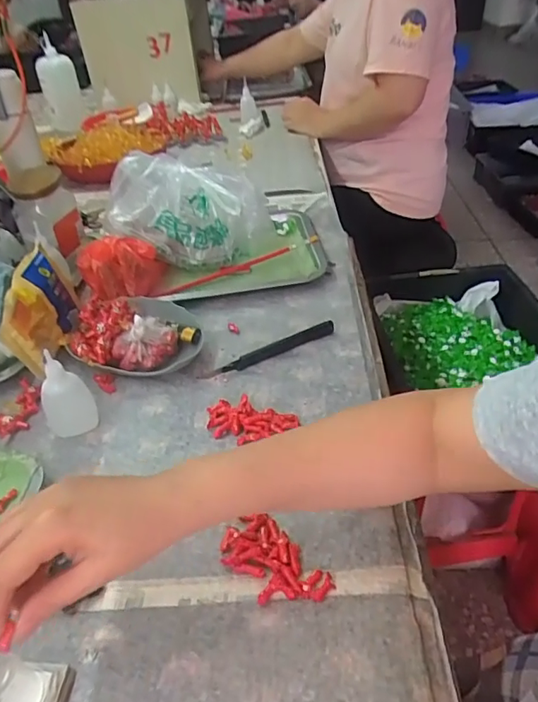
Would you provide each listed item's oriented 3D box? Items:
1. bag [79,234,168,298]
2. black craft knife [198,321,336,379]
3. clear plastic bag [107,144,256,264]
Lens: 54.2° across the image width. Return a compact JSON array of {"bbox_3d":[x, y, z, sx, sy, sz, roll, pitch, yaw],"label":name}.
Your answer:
[{"bbox_3d":[-0.185,-0.107,0.672,0.103,0.069,0.065,-15,39,-13],"label":"bag"},{"bbox_3d":[0.002,-0.001,0.589,0.162,0.011,0.017,-20,41,-17],"label":"black craft knife"},{"bbox_3d":[-0.114,-0.197,0.734,0.206,0.122,0.119,-4,38,0],"label":"clear plastic bag"}]

